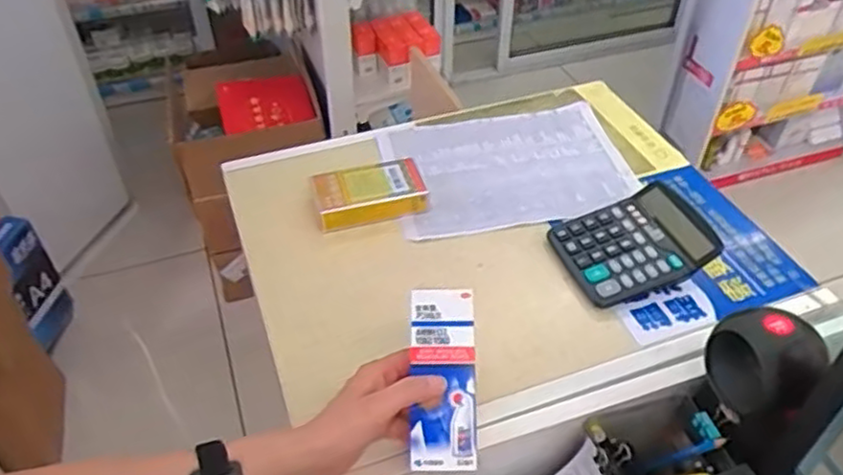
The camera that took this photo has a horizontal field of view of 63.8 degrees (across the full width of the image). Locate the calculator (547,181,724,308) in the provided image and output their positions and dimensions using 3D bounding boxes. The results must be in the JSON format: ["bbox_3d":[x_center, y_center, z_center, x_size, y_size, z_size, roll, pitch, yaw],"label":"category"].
[{"bbox_3d":[0.224,0.004,0.706,0.148,0.038,0.117,-14,46,-13],"label":"calculator"}]

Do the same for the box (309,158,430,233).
[{"bbox_3d":[-0.058,-0.050,0.767,0.122,0.031,0.066,-10,45,-10],"label":"box"}]

